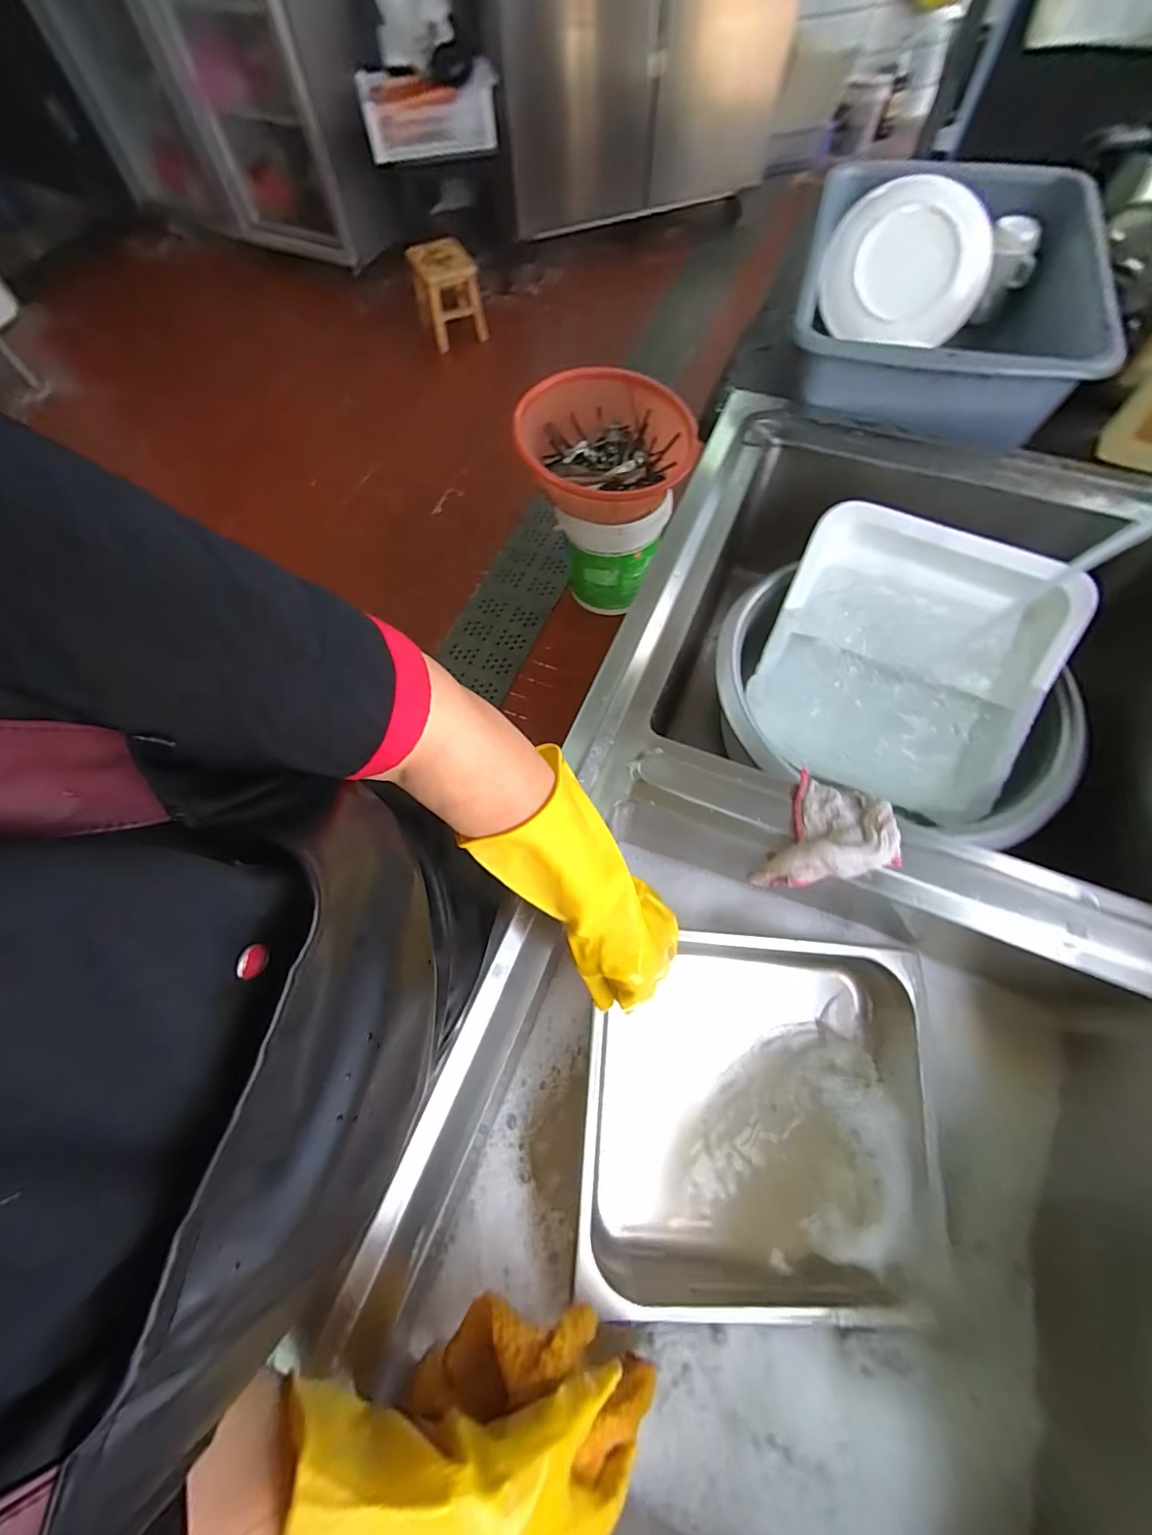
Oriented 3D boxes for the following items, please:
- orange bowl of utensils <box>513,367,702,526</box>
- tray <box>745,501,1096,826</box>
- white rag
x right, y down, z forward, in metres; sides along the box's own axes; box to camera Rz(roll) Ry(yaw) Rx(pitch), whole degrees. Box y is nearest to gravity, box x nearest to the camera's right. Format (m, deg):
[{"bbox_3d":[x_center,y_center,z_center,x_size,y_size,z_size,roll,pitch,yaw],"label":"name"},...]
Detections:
[{"bbox_3d":[0.077,-0.781,1.278,0.414,0.131,0.406,0,66,1],"label":"orange bowl of utensils"},{"bbox_3d":[0.402,-0.128,0.653,0.309,0.069,0.323,26,85,15],"label":"tray"},{"bbox_3d":[0.236,0.072,0.487,0.095,0.073,0.108,29,70,13],"label":"white rag"}]

